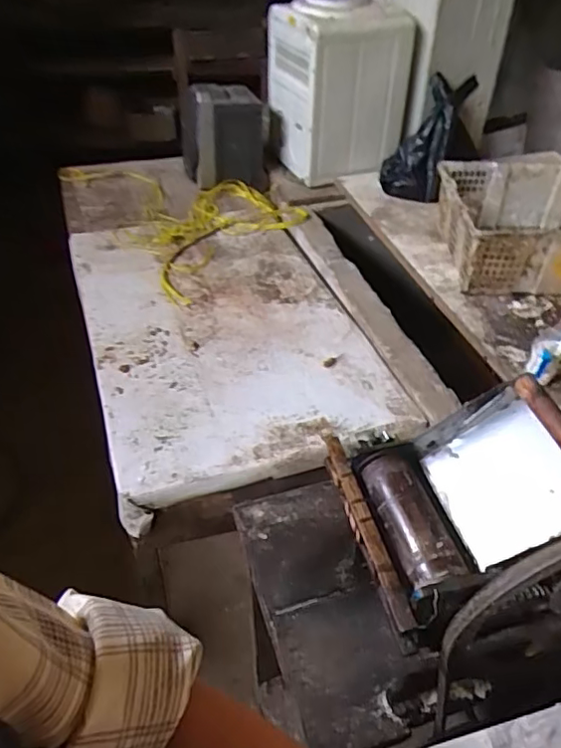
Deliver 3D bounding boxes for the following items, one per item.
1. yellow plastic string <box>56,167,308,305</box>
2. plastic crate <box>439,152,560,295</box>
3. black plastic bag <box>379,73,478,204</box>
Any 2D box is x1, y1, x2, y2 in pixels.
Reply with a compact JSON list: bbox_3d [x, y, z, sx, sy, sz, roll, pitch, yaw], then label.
[{"bbox_3d":[-0.251,-0.482,1.620,0.486,0.052,0.808,-23,47,-24],"label":"yellow plastic string"},{"bbox_3d":[0.617,-0.343,1.330,0.474,0.165,0.341,-1,42,-1],"label":"plastic crate"},{"bbox_3d":[0.400,-0.648,1.549,0.189,0.346,0.118,29,10,31],"label":"black plastic bag"}]

